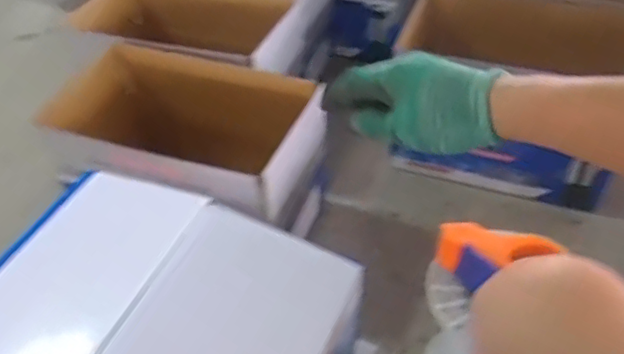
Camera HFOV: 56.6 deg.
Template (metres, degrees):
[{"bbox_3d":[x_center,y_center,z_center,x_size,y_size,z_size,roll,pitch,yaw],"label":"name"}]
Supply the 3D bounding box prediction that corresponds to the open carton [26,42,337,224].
[{"bbox_3d":[-0.234,-0.054,0.997,0.492,0.202,0.243,12,47,15],"label":"open carton"}]

